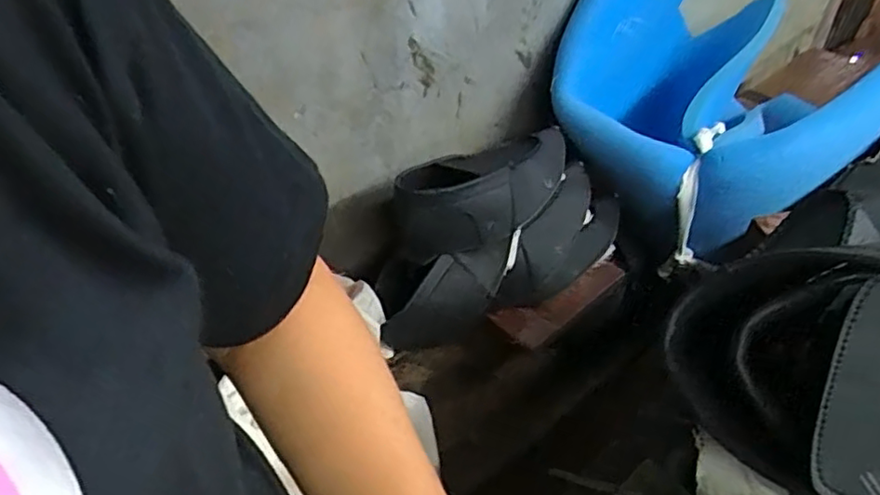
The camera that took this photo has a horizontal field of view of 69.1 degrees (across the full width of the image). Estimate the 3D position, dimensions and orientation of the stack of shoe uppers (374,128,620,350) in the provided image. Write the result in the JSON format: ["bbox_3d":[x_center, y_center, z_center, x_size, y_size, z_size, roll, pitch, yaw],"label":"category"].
[{"bbox_3d":[0.087,-0.041,0.801,0.313,0.160,0.160,-28,49,-22],"label":"stack of shoe uppers"}]

